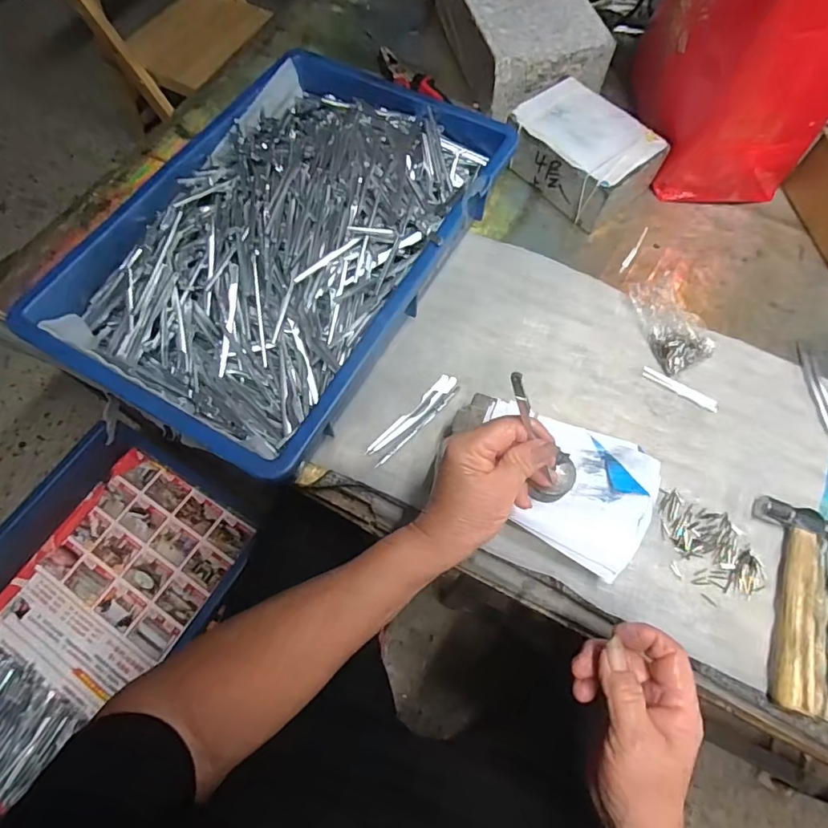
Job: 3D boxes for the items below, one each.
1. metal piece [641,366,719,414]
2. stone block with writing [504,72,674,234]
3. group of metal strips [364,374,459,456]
[{"bbox_3d":[0.256,-0.025,0.483,0.074,0.004,0.012,31,70,12],"label":"metal piece"},{"bbox_3d":[0.186,-0.292,0.563,0.149,0.065,0.105,42,73,16],"label":"stone block with writing"},{"bbox_3d":[0.000,0.001,0.472,0.015,0.004,0.108,41,72,16],"label":"group of metal strips"}]

